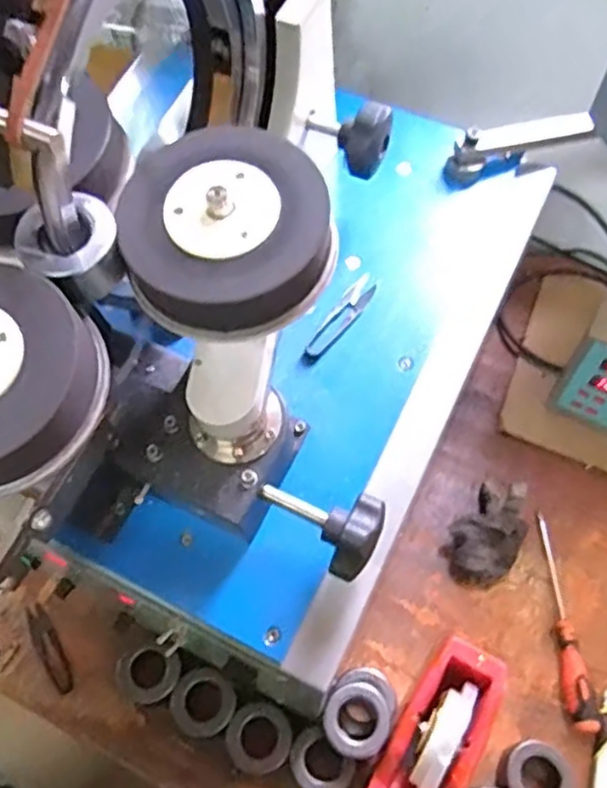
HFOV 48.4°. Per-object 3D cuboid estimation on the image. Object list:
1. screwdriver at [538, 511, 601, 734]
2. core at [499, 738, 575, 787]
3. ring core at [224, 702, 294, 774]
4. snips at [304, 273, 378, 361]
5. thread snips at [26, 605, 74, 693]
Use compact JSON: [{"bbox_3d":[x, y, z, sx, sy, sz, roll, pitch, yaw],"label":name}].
[{"bbox_3d":[0.271,0.231,0.707,0.026,0.030,0.221,0,59,1],"label":"screwdriver"},{"bbox_3d":[0.213,0.355,0.623,0.059,0.035,0.058,-1,59,1],"label":"core"},{"bbox_3d":[-0.042,0.330,0.647,0.059,0.038,0.059,-1,59,1],"label":"ring core"},{"bbox_3d":[0.037,-0.072,0.632,0.024,0.014,0.101,32,65,19],"label":"snips"},{"bbox_3d":[-0.263,0.262,0.699,0.025,0.009,0.097,-28,62,-15],"label":"thread snips"}]

